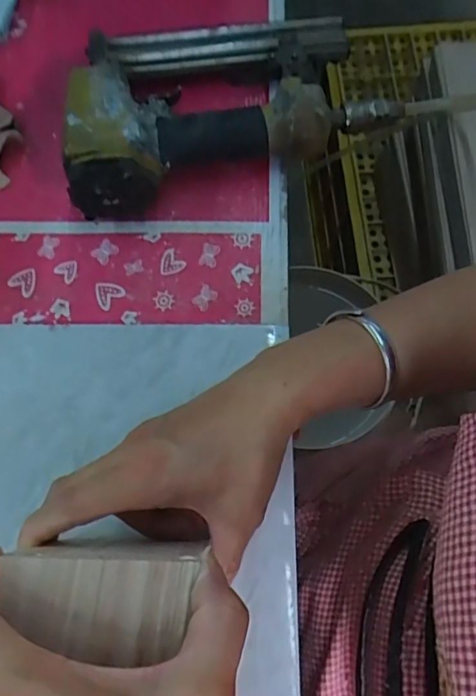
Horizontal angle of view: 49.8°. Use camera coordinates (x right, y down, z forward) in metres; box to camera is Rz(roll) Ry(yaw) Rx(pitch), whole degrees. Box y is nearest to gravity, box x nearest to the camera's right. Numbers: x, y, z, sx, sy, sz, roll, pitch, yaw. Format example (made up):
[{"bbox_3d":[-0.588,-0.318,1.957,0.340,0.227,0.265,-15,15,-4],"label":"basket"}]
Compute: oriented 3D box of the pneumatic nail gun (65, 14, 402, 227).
[{"bbox_3d":[-0.015,-0.193,0.397,0.238,0.061,0.159,-12,75,-4],"label":"pneumatic nail gun"}]

